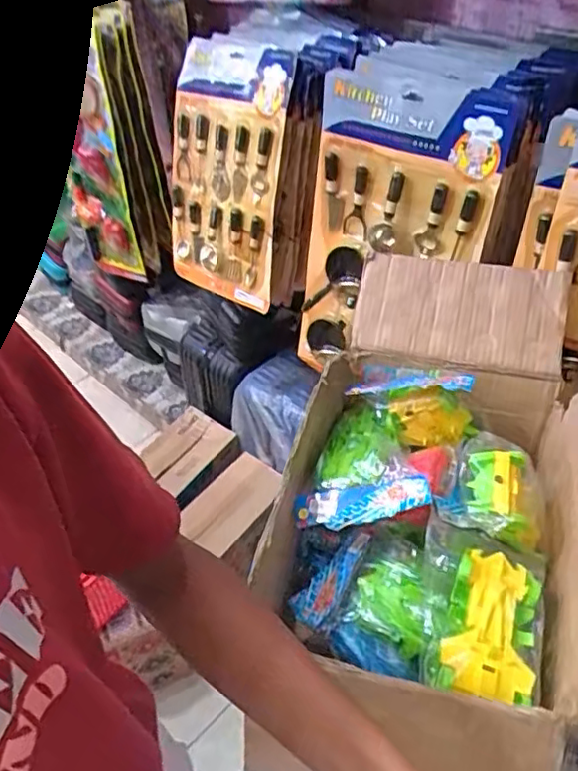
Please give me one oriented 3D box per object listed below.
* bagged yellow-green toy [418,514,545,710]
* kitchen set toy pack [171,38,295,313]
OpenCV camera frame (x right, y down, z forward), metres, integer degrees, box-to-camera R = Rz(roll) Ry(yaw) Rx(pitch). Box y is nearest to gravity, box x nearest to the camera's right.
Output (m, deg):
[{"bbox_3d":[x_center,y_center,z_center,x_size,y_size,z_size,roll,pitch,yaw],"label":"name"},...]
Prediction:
[{"bbox_3d":[0.204,0.234,0.641,0.125,0.053,0.167,7,44,9],"label":"bagged yellow-green toy"},{"bbox_3d":[-0.118,-0.370,1.104,0.277,0.424,0.040,27,30,36],"label":"kitchen set toy pack"}]

